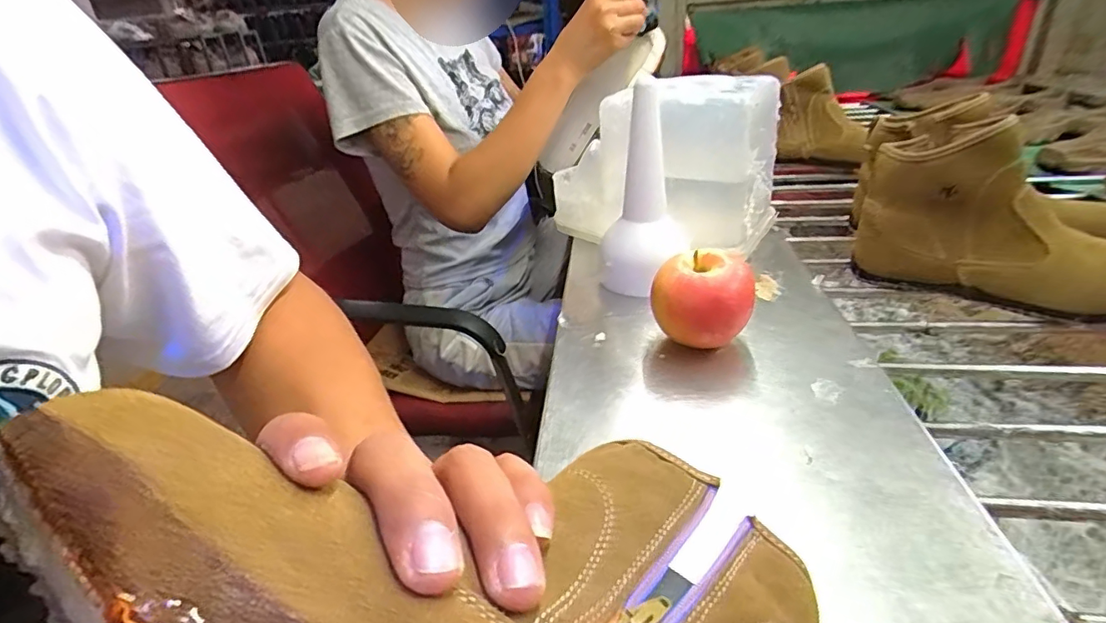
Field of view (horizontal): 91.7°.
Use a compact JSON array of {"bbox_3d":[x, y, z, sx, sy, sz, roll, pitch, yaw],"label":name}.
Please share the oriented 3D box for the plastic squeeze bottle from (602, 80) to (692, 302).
[{"bbox_3d":[0.083,-0.104,0.492,0.080,0.180,0.070,0,31,10],"label":"plastic squeeze bottle"}]

